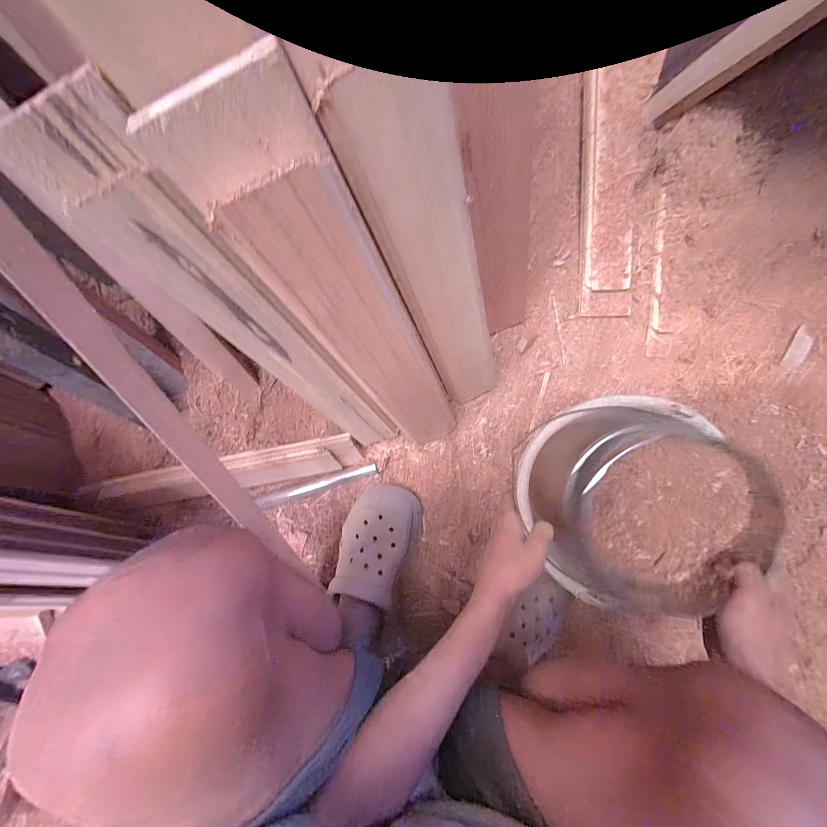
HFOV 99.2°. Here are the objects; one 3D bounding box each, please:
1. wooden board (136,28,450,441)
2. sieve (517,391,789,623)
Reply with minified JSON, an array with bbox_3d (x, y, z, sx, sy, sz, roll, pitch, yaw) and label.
[{"bbox_3d":[-0.030,-0.053,0.329,0.071,0.418,0.017,-25,63,5],"label":"wooden board"},{"bbox_3d":[0.233,0.099,0.370,0.224,0.064,0.226,0,91,5],"label":"sieve"}]

